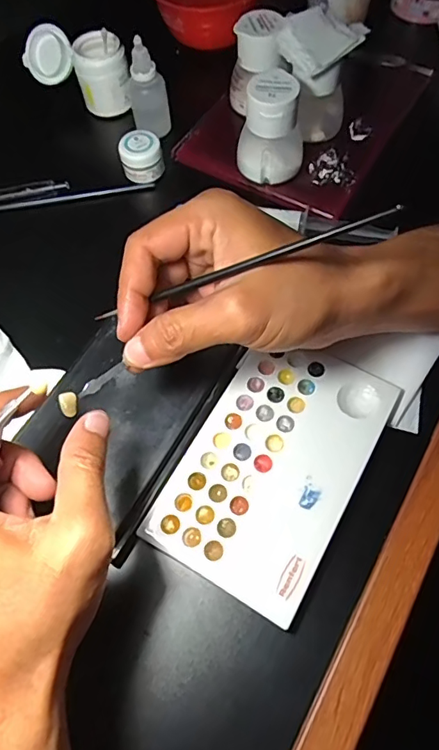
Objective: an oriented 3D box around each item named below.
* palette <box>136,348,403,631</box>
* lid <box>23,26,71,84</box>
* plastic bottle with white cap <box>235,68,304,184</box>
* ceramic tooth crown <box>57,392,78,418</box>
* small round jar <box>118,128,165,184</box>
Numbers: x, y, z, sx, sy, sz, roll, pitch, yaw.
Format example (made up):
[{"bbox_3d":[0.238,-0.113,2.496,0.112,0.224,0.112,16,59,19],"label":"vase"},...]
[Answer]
[{"bbox_3d":[0.032,0.048,0.285,0.093,0.005,0.149,27,68,15],"label":"palette"},{"bbox_3d":[-0.145,-0.272,0.421,0.044,0.006,0.043,8,114,19],"label":"lid"},{"bbox_3d":[0.038,-0.180,0.364,0.048,0.067,0.037,6,64,6],"label":"plastic bottle with white cap"},{"bbox_3d":[-0.073,0.014,0.239,0.008,0.006,0.011,-18,64,-6],"label":"ceramic tooth crown"},{"bbox_3d":[-0.062,-0.174,0.393,0.033,0.027,0.030,-1,63,2],"label":"small round jar"}]

